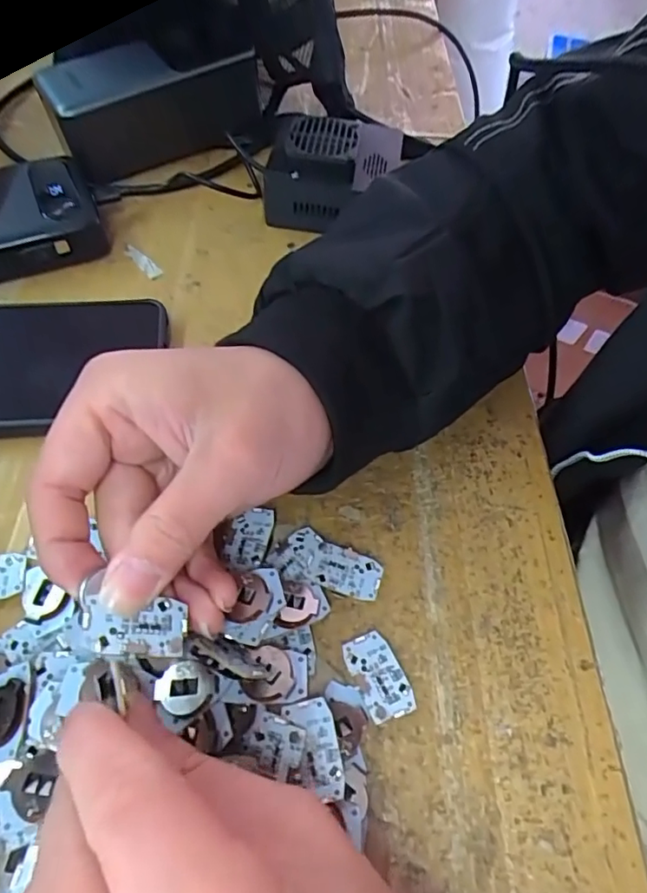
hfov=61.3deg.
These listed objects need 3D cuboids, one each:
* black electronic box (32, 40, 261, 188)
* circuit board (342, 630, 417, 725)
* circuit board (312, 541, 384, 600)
[{"bbox_3d":[-0.102,-0.213,0.339,0.125,0.052,0.041,-33,66,-22],"label":"black electronic box"},{"bbox_3d":[0.020,0.083,0.197,0.017,0.008,0.030,-20,62,-16],"label":"circuit board"},{"bbox_3d":[0.009,0.051,0.218,0.028,0.006,0.018,18,59,6],"label":"circuit board"}]

